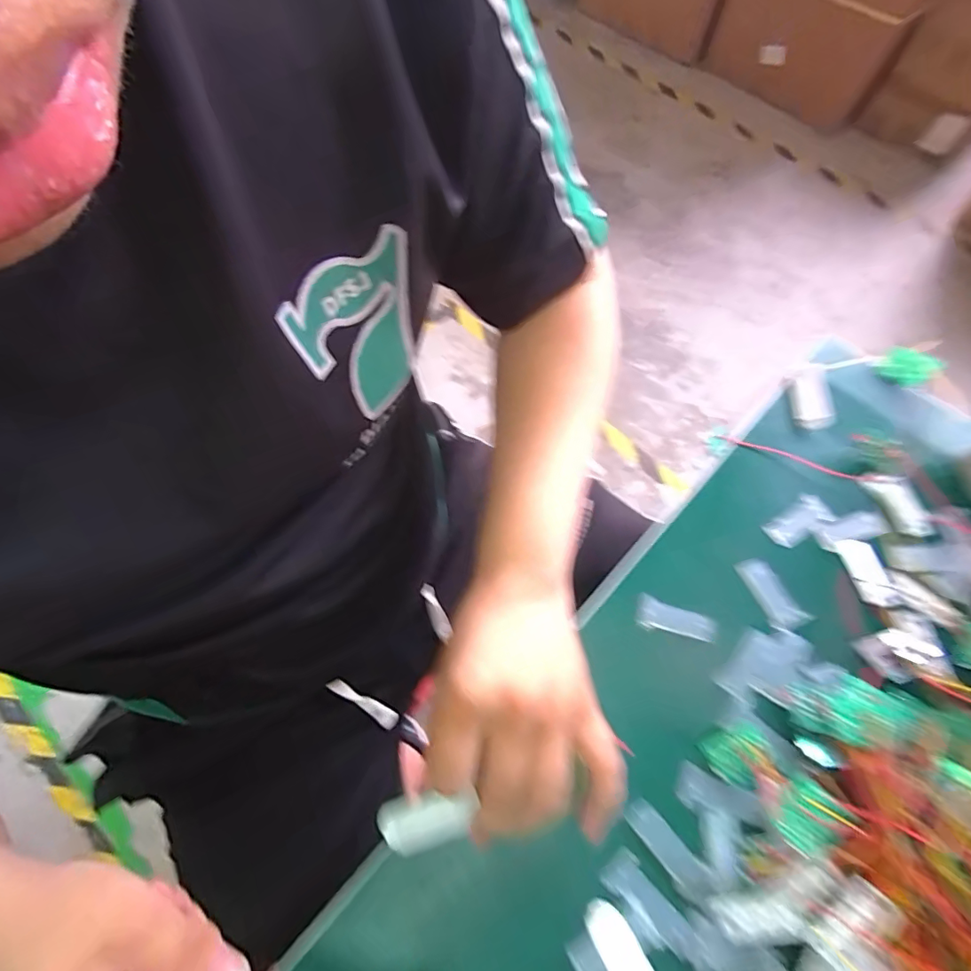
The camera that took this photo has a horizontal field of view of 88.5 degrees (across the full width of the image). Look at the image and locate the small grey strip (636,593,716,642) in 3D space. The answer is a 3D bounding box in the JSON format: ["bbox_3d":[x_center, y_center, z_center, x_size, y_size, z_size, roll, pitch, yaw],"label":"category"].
[{"bbox_3d":[0.131,0.095,0.347,0.053,0.009,0.022,20,66,14],"label":"small grey strip"}]

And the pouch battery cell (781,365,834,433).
[{"bbox_3d":[0.269,-0.073,0.416,0.029,0.015,0.056,0,63,4],"label":"pouch battery cell"}]

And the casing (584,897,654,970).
[{"bbox_3d":[0.075,0.257,0.269,0.021,0.006,0.056,-29,64,-11],"label":"casing"}]

